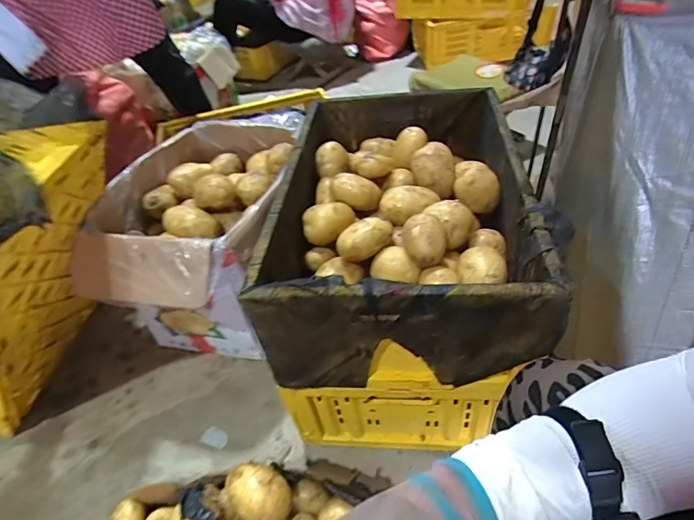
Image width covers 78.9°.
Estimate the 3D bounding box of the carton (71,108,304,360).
[{"bbox_3d":[-0.318,-0.053,1.013,0.395,0.333,0.548,-5,44,4],"label":"carton"}]

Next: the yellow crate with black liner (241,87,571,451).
[{"bbox_3d":[0.099,-0.020,0.845,0.389,0.403,0.608,-2,44,6],"label":"yellow crate with black liner"}]

